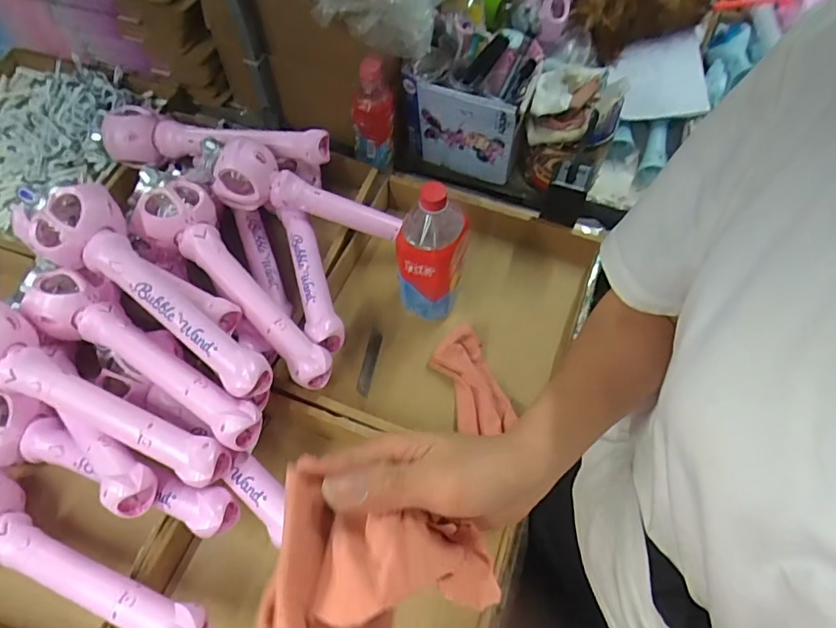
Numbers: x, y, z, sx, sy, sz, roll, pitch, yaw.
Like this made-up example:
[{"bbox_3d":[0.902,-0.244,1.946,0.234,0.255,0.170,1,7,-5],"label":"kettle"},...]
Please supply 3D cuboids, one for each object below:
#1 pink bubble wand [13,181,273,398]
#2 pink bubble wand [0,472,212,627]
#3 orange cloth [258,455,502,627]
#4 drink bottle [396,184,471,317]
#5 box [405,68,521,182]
[{"bbox_3d":[-0.307,-0.033,0.575,0.359,0.081,0.097,34,65,16],"label":"pink bubble wand"},{"bbox_3d":[-0.367,0.242,0.513,0.363,0.057,0.097,15,61,7],"label":"pink bubble wand"},{"bbox_3d":[-0.015,0.127,0.224,0.096,0.044,0.099,6,61,2],"label":"orange cloth"},{"bbox_3d":[0.019,-0.082,0.649,0.077,0.198,0.089,11,61,5],"label":"drink bottle"},{"bbox_3d":[0.066,-0.284,0.803,0.175,0.158,0.031,22,63,11],"label":"box"}]

